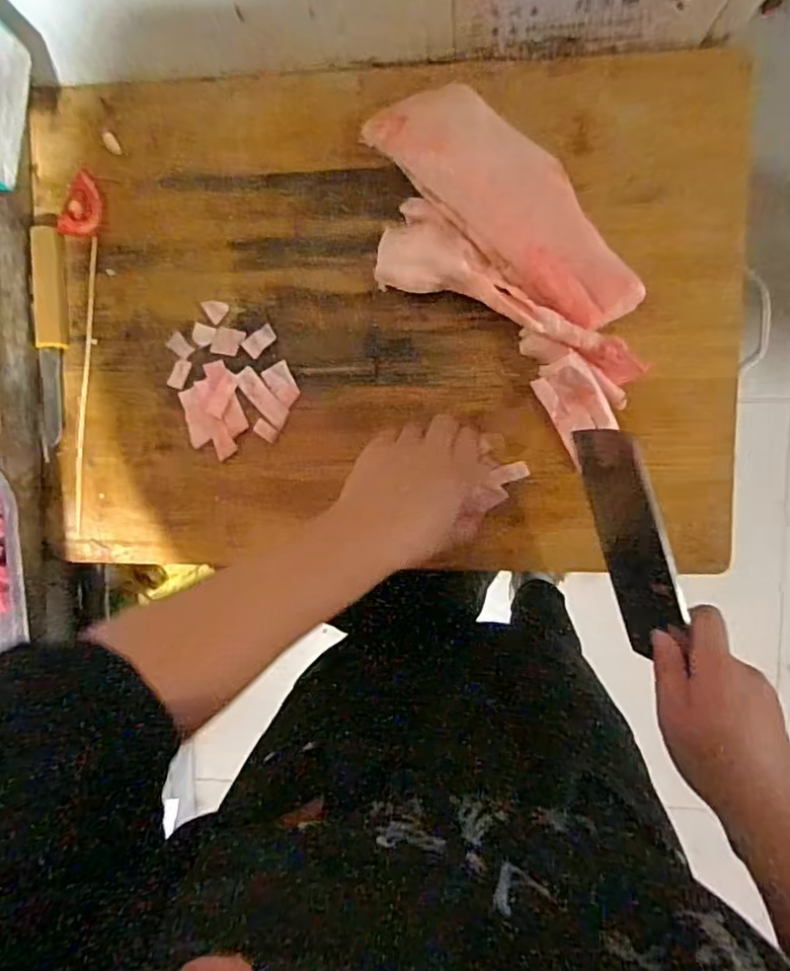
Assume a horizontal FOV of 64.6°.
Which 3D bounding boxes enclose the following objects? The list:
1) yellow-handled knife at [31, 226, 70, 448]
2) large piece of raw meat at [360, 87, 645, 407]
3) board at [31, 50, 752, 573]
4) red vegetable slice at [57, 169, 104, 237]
[{"bbox_3d":[-0.285,-0.123,0.519,0.023,0.017,0.174,2,95,6],"label":"yellow-handled knife"},{"bbox_3d":[0.076,-0.170,0.459,0.276,0.036,0.134,44,98,1],"label":"large piece of raw meat"},{"bbox_3d":[-0.018,-0.126,0.492,0.547,0.030,0.382,1,95,6],"label":"board"},{"bbox_3d":[-0.247,-0.222,0.495,0.025,0.016,0.051,18,97,4],"label":"red vegetable slice"}]

